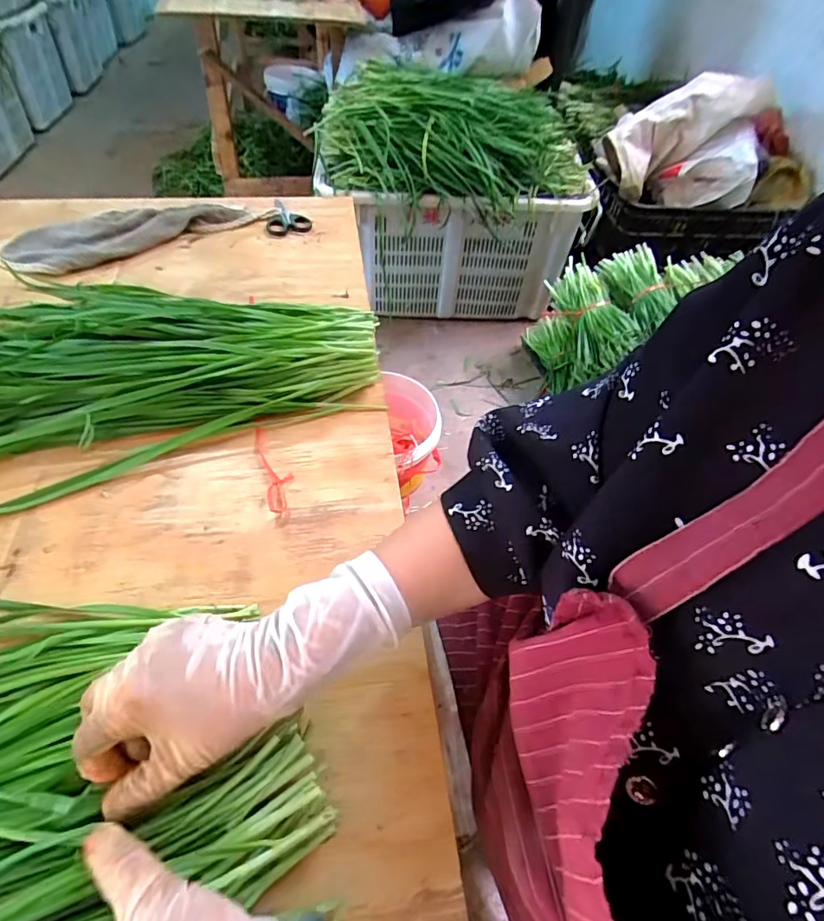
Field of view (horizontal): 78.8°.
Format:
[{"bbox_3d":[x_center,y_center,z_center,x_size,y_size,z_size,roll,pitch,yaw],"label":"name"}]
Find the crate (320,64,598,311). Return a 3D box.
[{"bbox_3d":[0.101,-0.673,1.337,0.665,0.511,0.364,-1,52,-5],"label":"crate"}]

